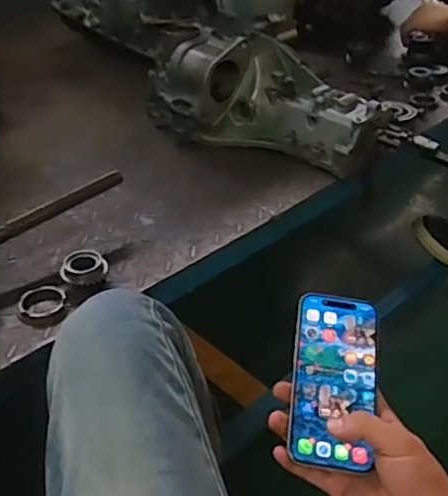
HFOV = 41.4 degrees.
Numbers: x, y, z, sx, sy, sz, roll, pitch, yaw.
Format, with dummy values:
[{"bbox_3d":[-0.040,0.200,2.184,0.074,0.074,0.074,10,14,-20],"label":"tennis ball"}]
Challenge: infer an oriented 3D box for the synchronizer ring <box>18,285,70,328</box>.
[{"bbox_3d":[-0.193,0.060,0.634,0.050,0.010,0.051,-1,37,0],"label":"synchronizer ring"}]

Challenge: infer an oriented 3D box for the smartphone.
[{"bbox_3d":[0.093,0.105,0.494,0.069,0.005,0.144,6,61,0],"label":"smartphone"}]

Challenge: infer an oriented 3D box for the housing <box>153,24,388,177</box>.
[{"bbox_3d":[0.052,-0.245,0.943,0.411,0.146,0.179,17,40,23],"label":"housing"}]

